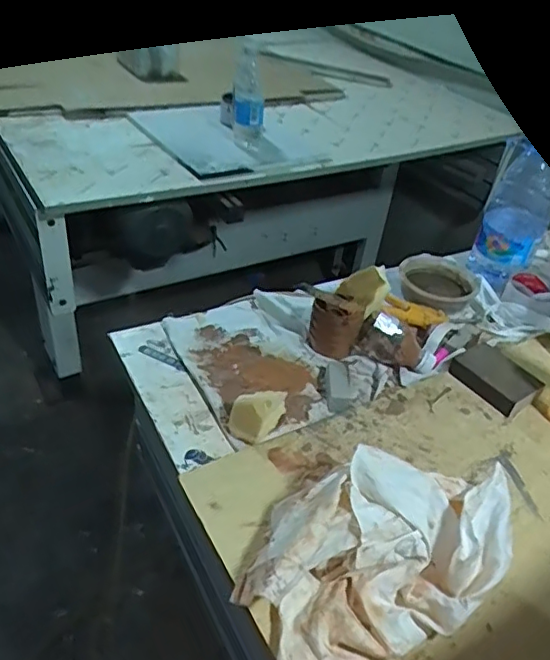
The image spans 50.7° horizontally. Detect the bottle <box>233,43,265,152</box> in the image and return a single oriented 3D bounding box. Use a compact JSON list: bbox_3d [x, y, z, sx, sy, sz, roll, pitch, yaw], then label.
[{"bbox_3d":[-0.057,-0.473,1.201,0.070,0.188,0.086,6,39,-3],"label":"bottle"}]

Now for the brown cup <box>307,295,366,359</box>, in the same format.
[{"bbox_3d":[0.084,-0.010,0.780,0.064,0.072,0.059,5,39,-4],"label":"brown cup"}]

